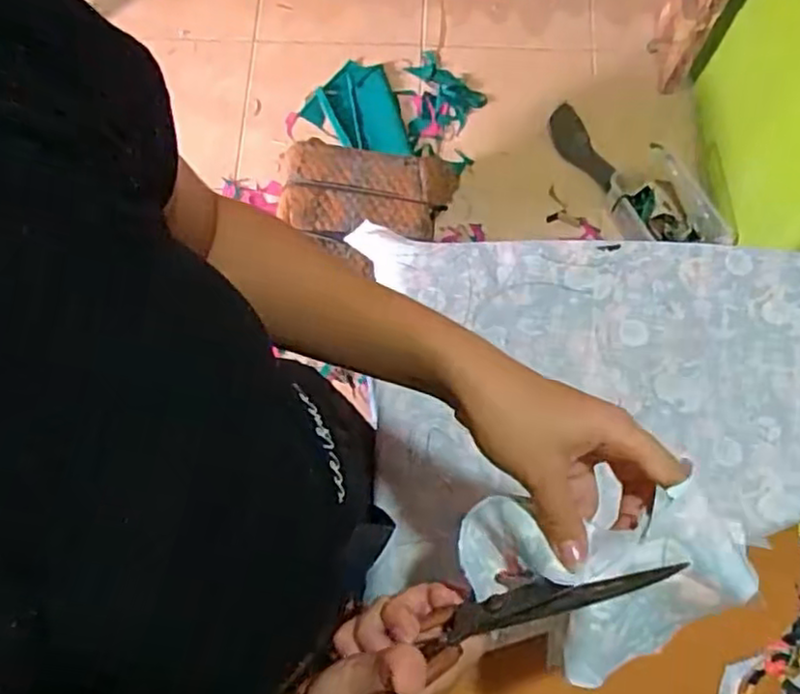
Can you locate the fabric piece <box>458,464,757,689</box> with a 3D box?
[{"bbox_3d":[0.102,0.120,0.356,0.124,0.085,0.093,-11,72,-2],"label":"fabric piece"}]

